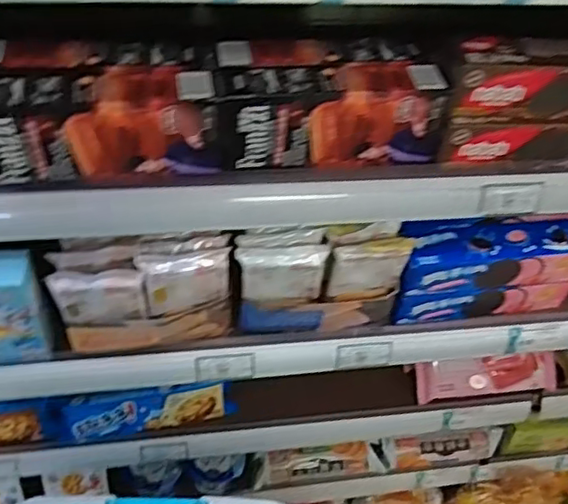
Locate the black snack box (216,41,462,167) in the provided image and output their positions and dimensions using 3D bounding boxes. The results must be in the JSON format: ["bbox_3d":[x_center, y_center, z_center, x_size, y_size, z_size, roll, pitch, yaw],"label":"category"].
[{"bbox_3d":[0.038,-0.133,0.574,0.205,0.080,0.077,-4,52,-10],"label":"black snack box"}]

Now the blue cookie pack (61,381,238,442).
[{"bbox_3d":[-0.179,0.201,0.842,0.218,0.074,0.034,-8,27,-13],"label":"blue cookie pack"}]

